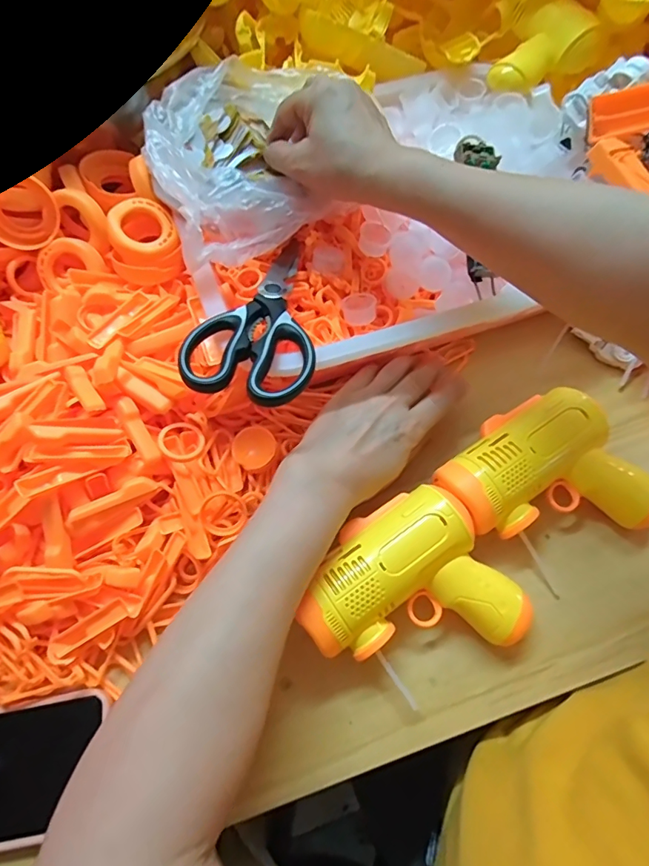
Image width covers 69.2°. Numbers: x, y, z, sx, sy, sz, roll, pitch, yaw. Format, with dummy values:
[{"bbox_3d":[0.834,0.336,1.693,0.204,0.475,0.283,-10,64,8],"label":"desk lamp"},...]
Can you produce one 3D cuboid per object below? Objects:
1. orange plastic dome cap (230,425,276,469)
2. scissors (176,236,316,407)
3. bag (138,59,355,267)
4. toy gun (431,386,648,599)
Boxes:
[{"bbox_3d":[-0.057,0.011,0.382,0.035,0.005,0.036,-1,65,2],"label":"orange plastic dome cap"},{"bbox_3d":[-0.042,-0.098,0.361,0.086,0.021,0.199,6,47,5],"label":"scissors"},{"bbox_3d":[-0.067,-0.217,0.378,0.137,0.062,0.144,-24,67,-8],"label":"bag"},{"bbox_3d":[0.169,0.043,0.357,0.126,0.061,0.125,-38,69,-14],"label":"toy gun"}]

